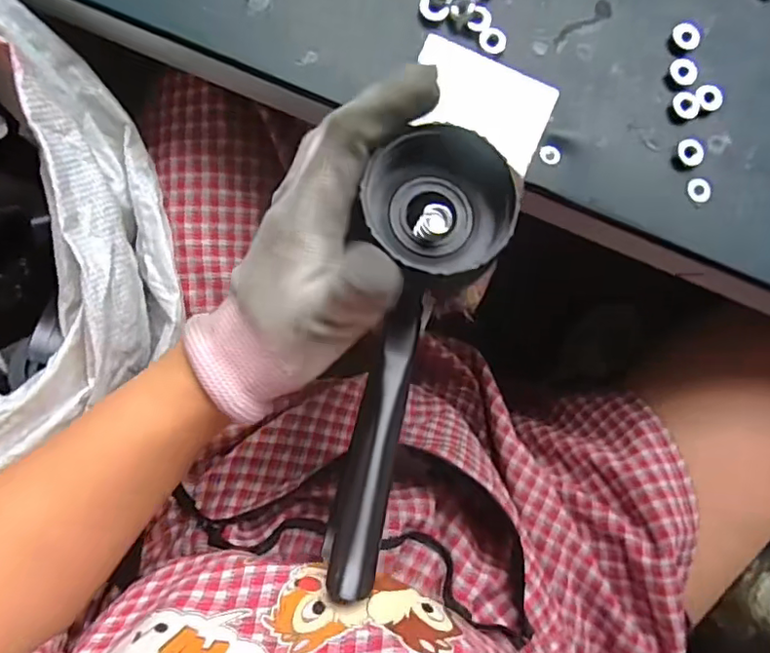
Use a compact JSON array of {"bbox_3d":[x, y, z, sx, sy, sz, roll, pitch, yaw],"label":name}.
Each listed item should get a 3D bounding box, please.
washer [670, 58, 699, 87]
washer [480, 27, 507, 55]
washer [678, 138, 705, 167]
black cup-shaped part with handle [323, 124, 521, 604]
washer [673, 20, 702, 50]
[{"bbox_3d":[0.162,-0.138,0.310,0.014,0.004,0.016,-21,87,-6],"label":"washer"},{"bbox_3d":[0.058,-0.152,0.304,0.014,0.004,0.014,-8,86,-5],"label":"washer"},{"bbox_3d":[0.164,-0.093,0.307,0.013,0.005,0.015,-29,88,-6],"label":"washer"},{"bbox_3d":[0.009,0.007,0.250,0.059,0.050,0.203,13,85,-3],"label":"black cup-shaped part with handle"},{"bbox_3d":[0.164,-0.158,0.311,0.014,0.004,0.015,-8,87,8],"label":"washer"}]

